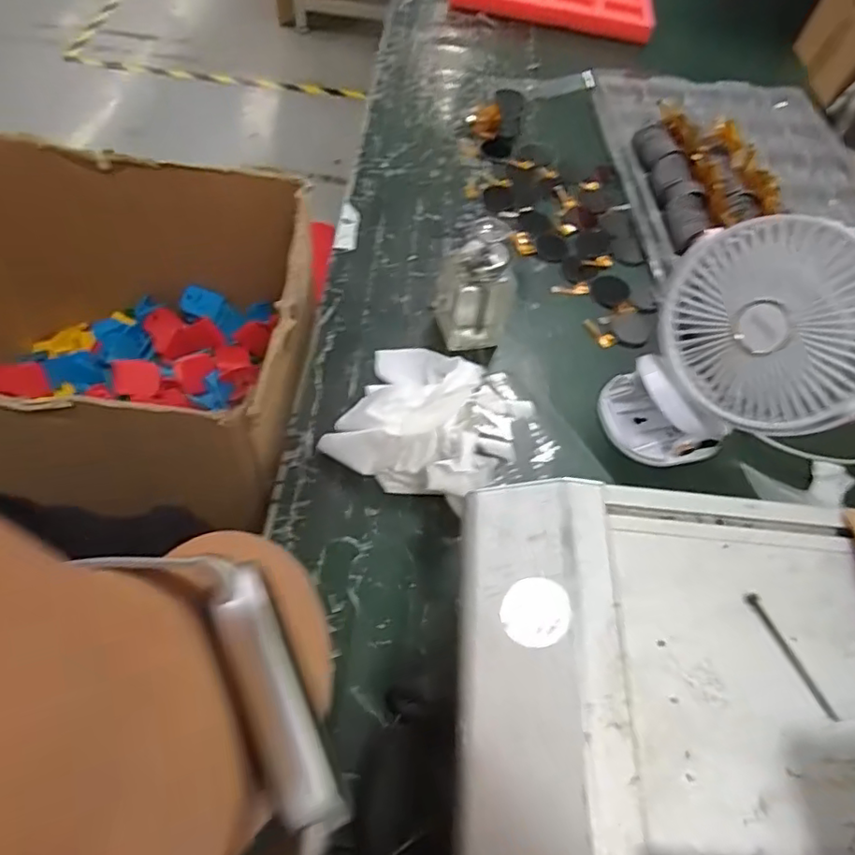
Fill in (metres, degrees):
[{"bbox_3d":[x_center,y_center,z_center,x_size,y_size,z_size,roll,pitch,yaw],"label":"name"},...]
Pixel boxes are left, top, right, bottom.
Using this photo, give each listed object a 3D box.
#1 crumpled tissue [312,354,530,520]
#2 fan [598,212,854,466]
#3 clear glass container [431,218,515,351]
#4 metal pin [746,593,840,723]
[{"bbox_3d":[0.007,-0.013,0.464,0.152,0.084,0.142,27,58,12],"label":"crumpled tissue"},{"bbox_3d":[0.236,-0.052,0.436,0.148,0.188,0.096,32,59,15],"label":"fan"},{"bbox_3d":[0.043,-0.123,0.509,0.064,0.122,0.061,4,56,-3],"label":"clear glass container"},{"bbox_3d":[0.171,0.106,0.272,0.006,0.004,0.060,-19,61,-15],"label":"metal pin"}]

